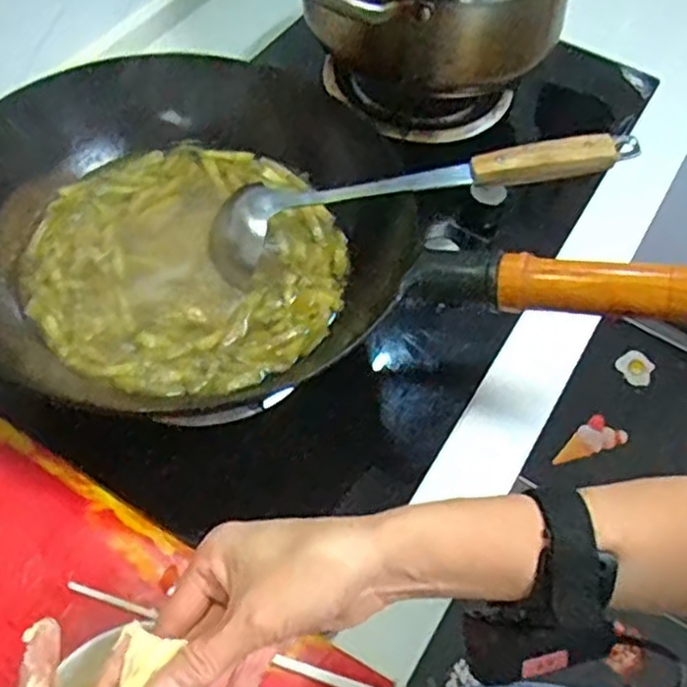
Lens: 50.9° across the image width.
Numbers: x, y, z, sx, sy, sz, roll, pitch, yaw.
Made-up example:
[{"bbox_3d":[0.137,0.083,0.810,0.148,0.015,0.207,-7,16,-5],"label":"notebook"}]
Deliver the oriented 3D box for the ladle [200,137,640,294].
[{"bbox_3d":[0.054,-0.115,0.555,0.330,0.049,0.083,-12,57,8],"label":"ladle"}]

